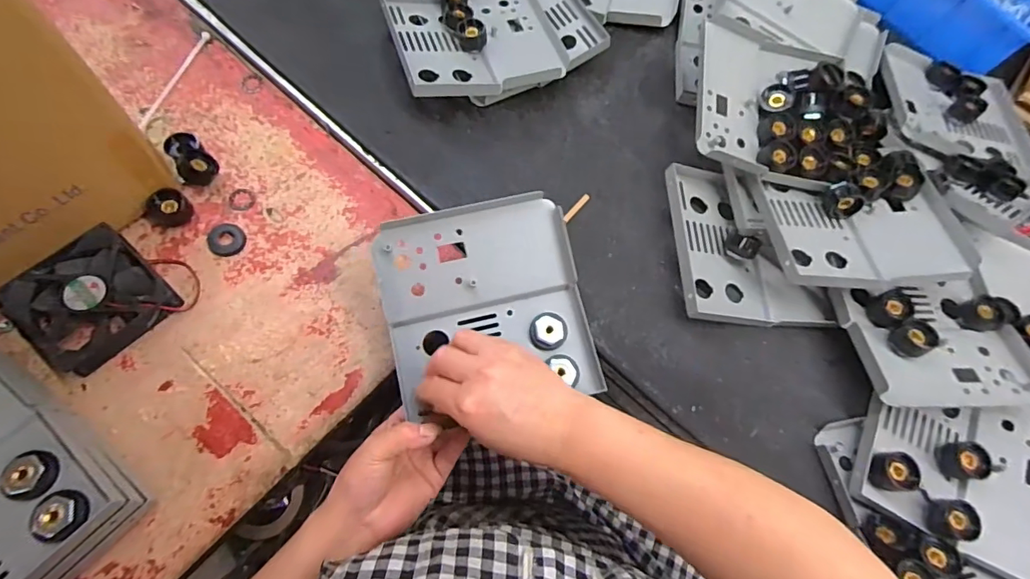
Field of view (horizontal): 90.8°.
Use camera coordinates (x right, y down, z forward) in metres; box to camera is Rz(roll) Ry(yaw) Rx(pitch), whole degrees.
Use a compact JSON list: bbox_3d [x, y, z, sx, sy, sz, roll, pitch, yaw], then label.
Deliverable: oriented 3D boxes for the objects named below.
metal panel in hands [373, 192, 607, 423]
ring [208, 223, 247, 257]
[{"bbox_3d":[-0.024,0.011,0.415,0.157,0.043,0.156,-11,71,-6],"label":"metal panel in hands"},{"bbox_3d":[-0.265,-0.046,0.465,0.035,0.004,0.030,31,67,5],"label":"ring"}]

